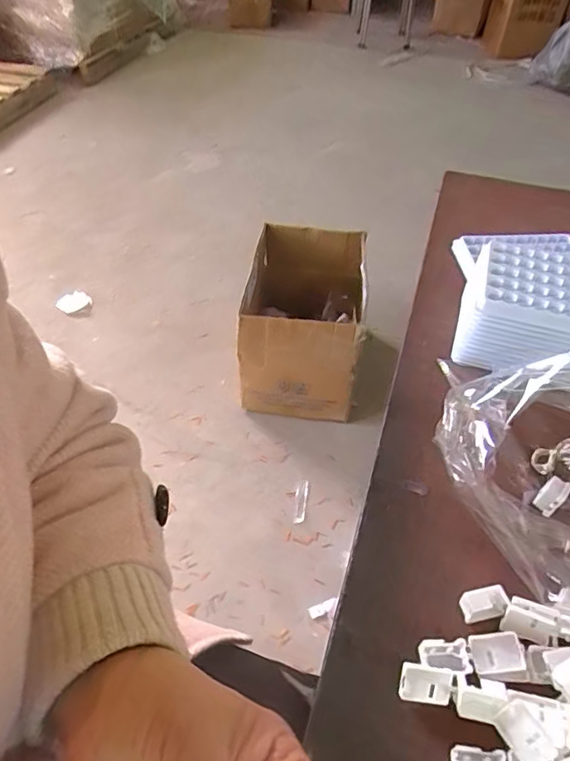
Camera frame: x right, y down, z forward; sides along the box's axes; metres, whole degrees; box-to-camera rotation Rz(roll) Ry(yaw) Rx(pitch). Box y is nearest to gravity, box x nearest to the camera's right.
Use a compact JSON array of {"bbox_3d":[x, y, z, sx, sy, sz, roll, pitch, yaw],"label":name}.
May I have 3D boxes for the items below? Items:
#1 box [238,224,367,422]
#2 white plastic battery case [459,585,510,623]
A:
[{"bbox_3d":[0.049,-0.158,1.316,0.276,0.277,0.406,6,49,4],"label":"box"},{"bbox_3d":[0.120,0.136,0.316,0.025,0.014,0.017,-6,49,-7],"label":"white plastic battery case"}]

